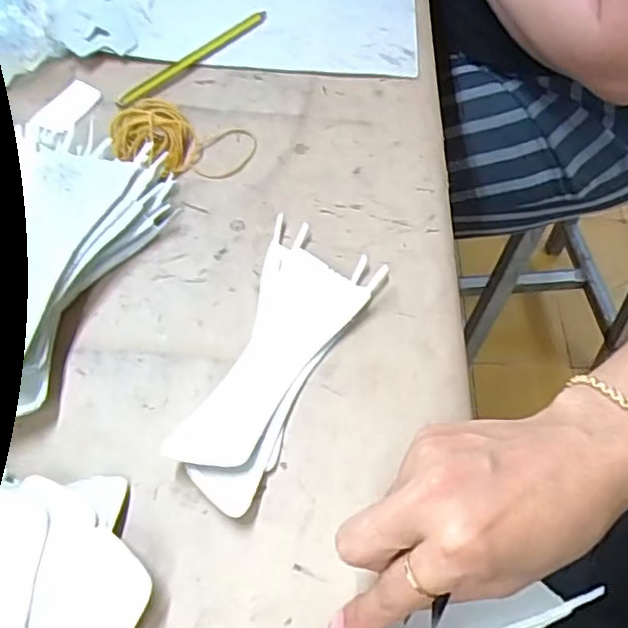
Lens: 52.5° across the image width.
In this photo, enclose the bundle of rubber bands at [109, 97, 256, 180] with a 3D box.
[{"bbox_3d":[-0.095,-0.132,0.458,0.098,0.024,0.075,-11,58,-10],"label":"bundle of rubber bands"}]

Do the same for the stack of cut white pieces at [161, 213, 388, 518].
[{"bbox_3d":[-0.021,0.022,0.366,0.071,0.014,0.180,19,58,9],"label":"stack of cut white pieces"}]

